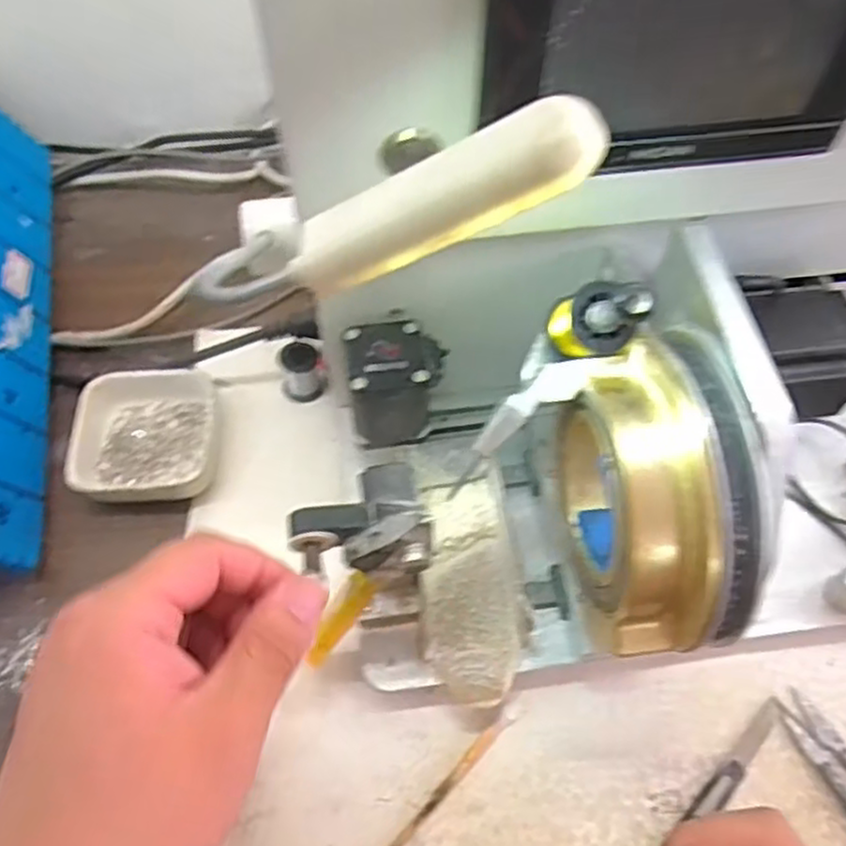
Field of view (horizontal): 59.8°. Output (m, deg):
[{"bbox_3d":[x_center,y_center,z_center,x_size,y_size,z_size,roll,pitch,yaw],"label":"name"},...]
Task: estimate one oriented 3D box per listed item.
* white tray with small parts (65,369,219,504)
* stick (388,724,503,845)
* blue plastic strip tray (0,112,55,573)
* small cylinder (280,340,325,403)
[{"bbox_3d":[-0.171,0.008,0.456,0.083,0.027,0.089,-2,61,0],"label":"white tray with small parts"},{"bbox_3d":[-0.012,0.204,0.359,0.007,0.005,0.144,40,69,21],"label":"stick"},{"bbox_3d":[-0.272,-0.075,0.479,0.012,0.071,0.350,-23,62,15],"label":"blue plastic strip tray"},{"bbox_3d":[-0.080,-0.033,0.478,0.026,0.030,0.026,-1,61,1],"label":"small cylinder"}]

